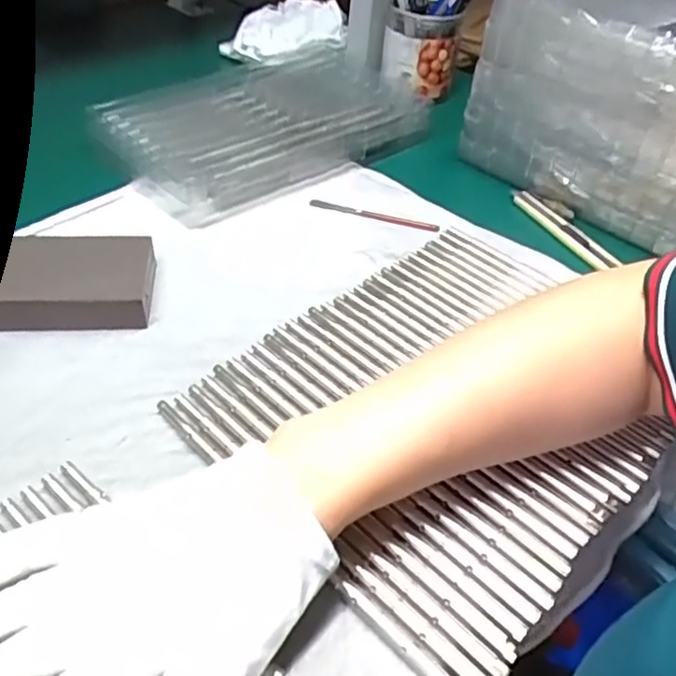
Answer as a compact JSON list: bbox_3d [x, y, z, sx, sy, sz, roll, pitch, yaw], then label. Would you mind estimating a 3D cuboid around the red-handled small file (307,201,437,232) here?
[{"bbox_3d":[0.029,-0.100,0.527,0.106,0.006,0.010,12,42,7],"label":"red-handled small file"}]

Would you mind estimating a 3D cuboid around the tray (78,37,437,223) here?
[{"bbox_3d":[-0.068,-0.199,0.596,0.282,0.039,0.181,-31,53,-33],"label":"tray"}]

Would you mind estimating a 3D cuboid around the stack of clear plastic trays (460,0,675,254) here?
[{"bbox_3d":[0.272,-0.193,0.544,0.282,0.147,0.178,31,48,26],"label":"stack of clear plastic trays"}]

